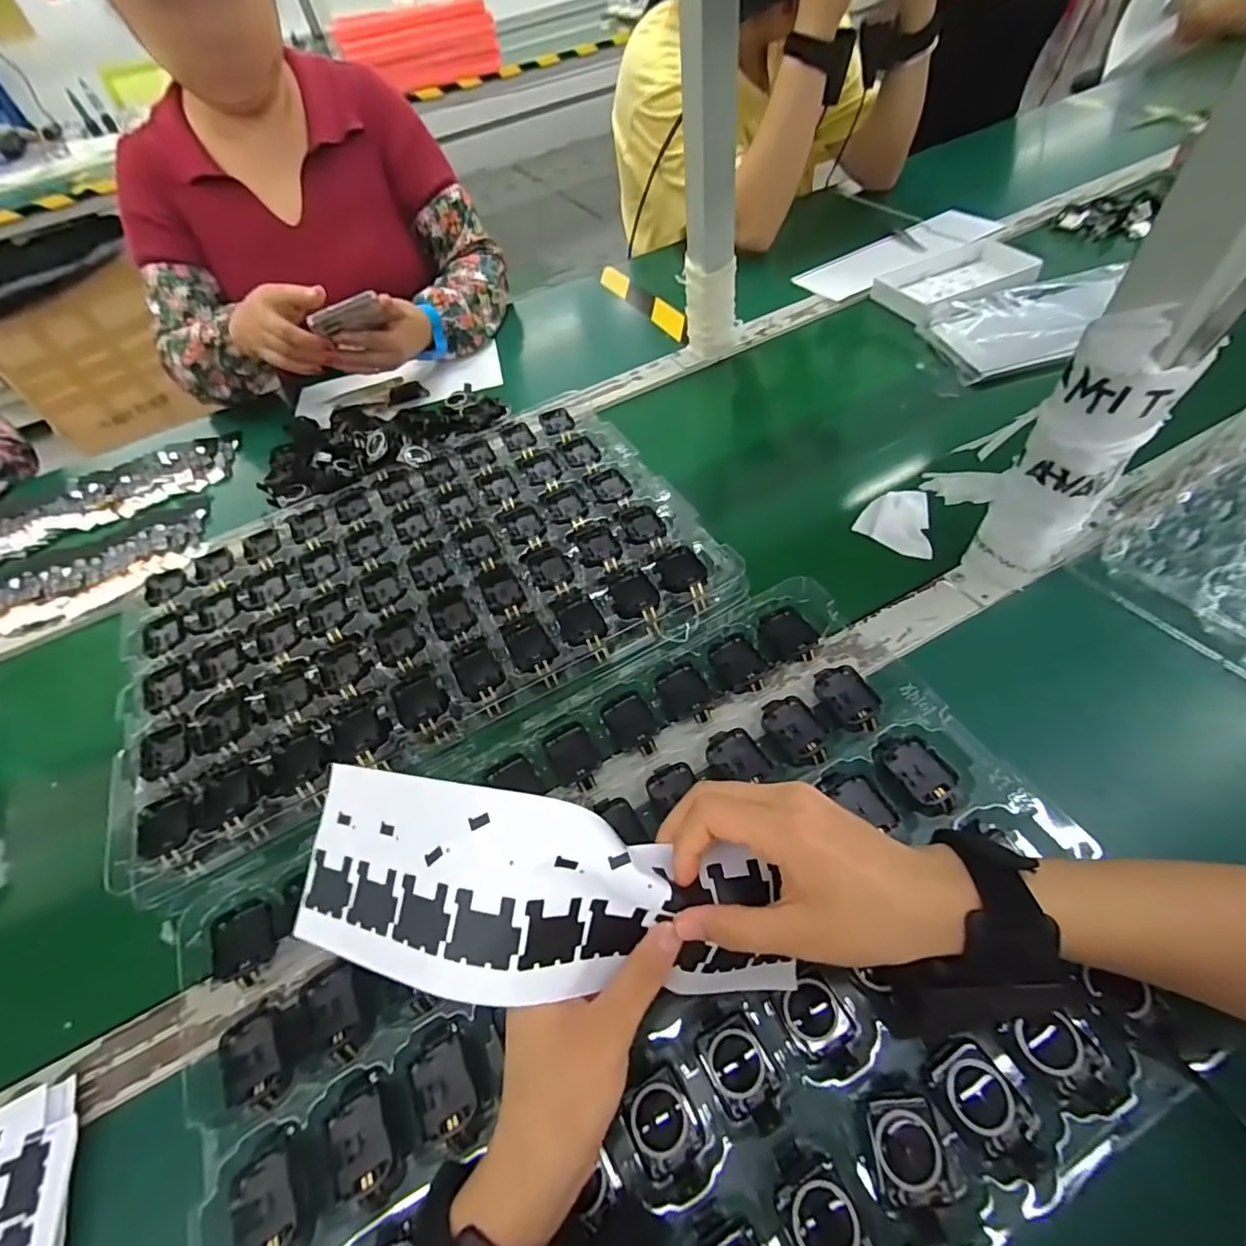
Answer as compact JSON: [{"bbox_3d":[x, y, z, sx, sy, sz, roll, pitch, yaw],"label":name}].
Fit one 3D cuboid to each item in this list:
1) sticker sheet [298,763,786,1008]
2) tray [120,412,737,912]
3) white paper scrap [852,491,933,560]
[{"bbox_3d":[-0.043,0.129,0.267,0.238,0.062,0.083,9,59,2],"label":"sticker sheet"},{"bbox_3d":[-0.196,-0.051,0.518,0.484,0.028,0.391,-27,55,-10],"label":"tray"},{"bbox_3d":[0.256,-0.096,0.515,0.068,0.015,0.068,27,62,25],"label":"white paper scrap"}]

